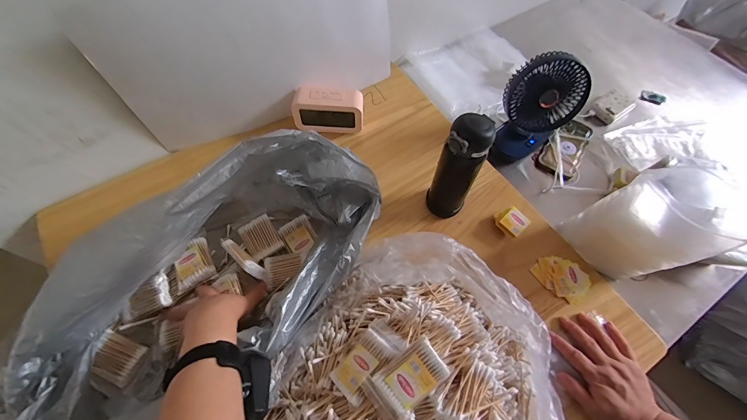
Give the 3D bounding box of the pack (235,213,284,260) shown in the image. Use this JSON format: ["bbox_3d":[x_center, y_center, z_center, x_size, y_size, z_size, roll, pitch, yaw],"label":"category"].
[{"bbox_3d":[-0.193,0.046,0.588,0.056,0.009,0.071,-34,67,-17],"label":"pack"}]

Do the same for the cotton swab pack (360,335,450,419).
[{"bbox_3d":[0.036,0.189,0.381,0.087,0.031,0.050,-31,66,-16],"label":"cotton swab pack"}]

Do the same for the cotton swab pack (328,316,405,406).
[{"bbox_3d":[-0.007,0.175,0.407,0.091,0.012,0.055,-41,41,-25],"label":"cotton swab pack"}]

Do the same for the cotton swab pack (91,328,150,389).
[{"bbox_3d":[-0.372,0.211,0.494,0.069,0.024,0.054,22,64,11],"label":"cotton swab pack"}]

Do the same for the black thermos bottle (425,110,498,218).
[{"bbox_3d":[0.135,-0.059,0.559,0.066,0.223,0.063,20,63,11],"label":"black thermos bottle"}]

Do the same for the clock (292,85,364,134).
[{"bbox_3d":[-0.091,-0.206,0.704,0.142,0.082,0.061,-1,61,0],"label":"clock"}]

